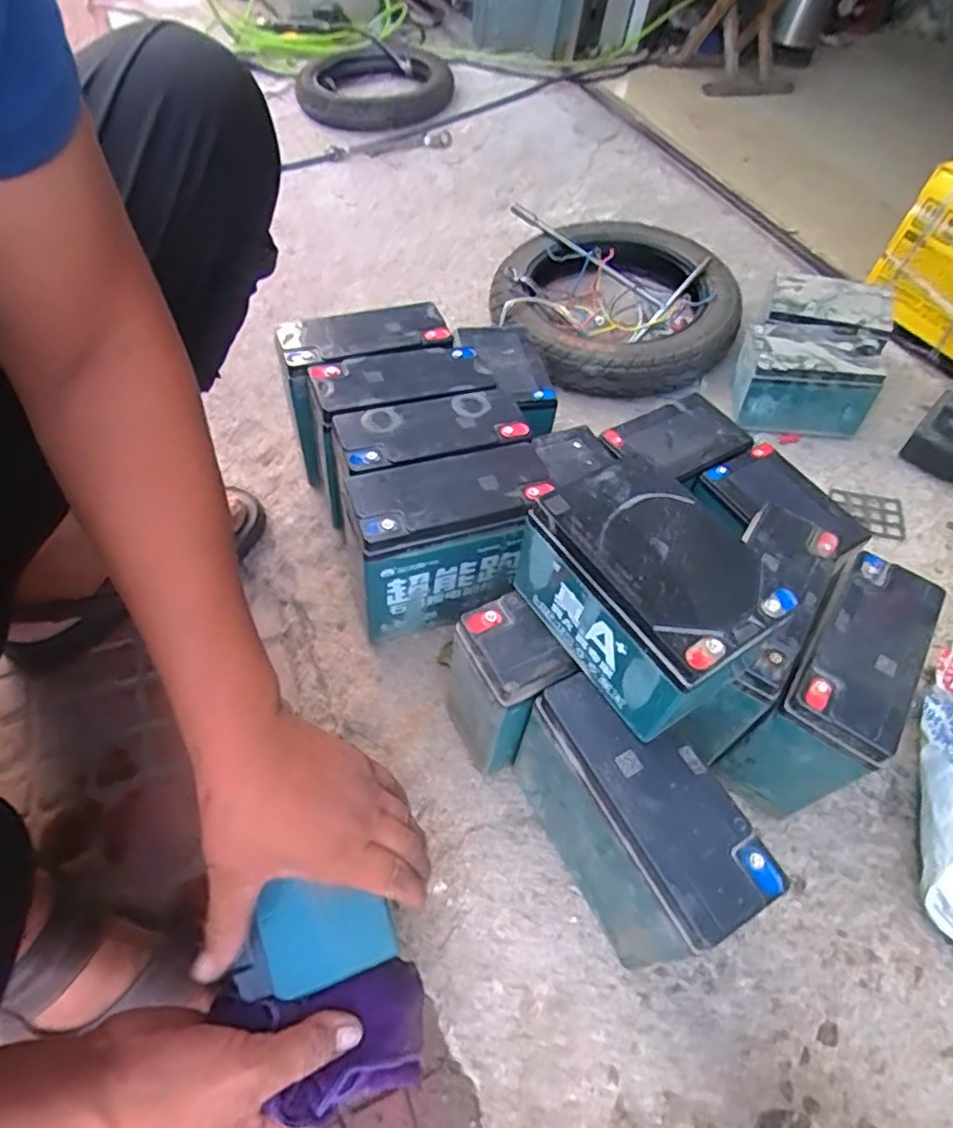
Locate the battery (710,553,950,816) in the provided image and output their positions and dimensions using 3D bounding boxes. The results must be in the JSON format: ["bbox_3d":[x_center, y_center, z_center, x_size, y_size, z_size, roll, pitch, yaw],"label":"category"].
[{"bbox_3d":[0.292,0.103,0.541,0.079,0.154,0.182,34,56,17],"label":"battery"}]

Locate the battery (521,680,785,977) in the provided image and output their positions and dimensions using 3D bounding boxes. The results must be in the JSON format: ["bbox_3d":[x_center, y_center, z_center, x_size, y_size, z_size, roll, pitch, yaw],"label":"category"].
[{"bbox_3d":[0.104,0.188,0.472,0.066,0.174,0.176,-21,59,-22],"label":"battery"}]

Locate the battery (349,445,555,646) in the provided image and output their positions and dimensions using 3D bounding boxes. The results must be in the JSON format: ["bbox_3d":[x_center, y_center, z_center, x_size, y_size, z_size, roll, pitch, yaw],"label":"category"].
[{"bbox_3d":[-0.027,-0.012,0.600,0.169,0.171,0.086,-10,56,-13],"label":"battery"}]

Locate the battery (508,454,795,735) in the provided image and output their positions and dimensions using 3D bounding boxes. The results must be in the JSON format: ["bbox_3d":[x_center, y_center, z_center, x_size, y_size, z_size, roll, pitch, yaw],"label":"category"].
[{"bbox_3d":[0.109,0.021,0.425,0.100,0.102,0.159,-27,61,-26],"label":"battery"}]

